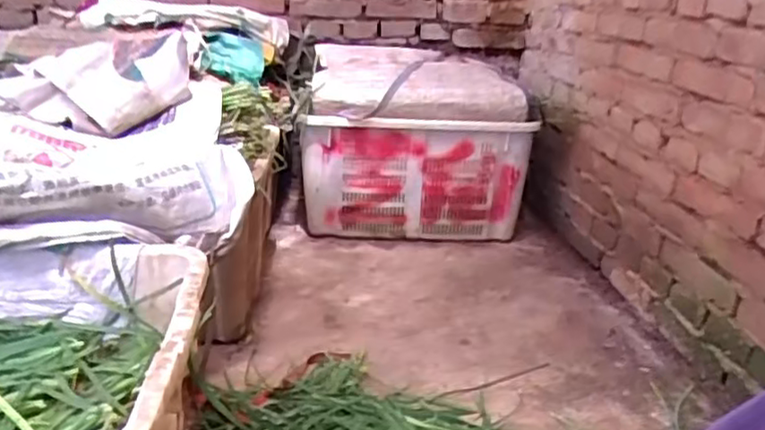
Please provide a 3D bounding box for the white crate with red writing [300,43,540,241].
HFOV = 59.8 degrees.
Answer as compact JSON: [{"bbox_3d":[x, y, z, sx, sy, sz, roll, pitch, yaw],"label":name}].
[{"bbox_3d":[0.066,-0.177,1.656,0.522,0.440,0.280,-1,20,-9],"label":"white crate with red writing"}]

